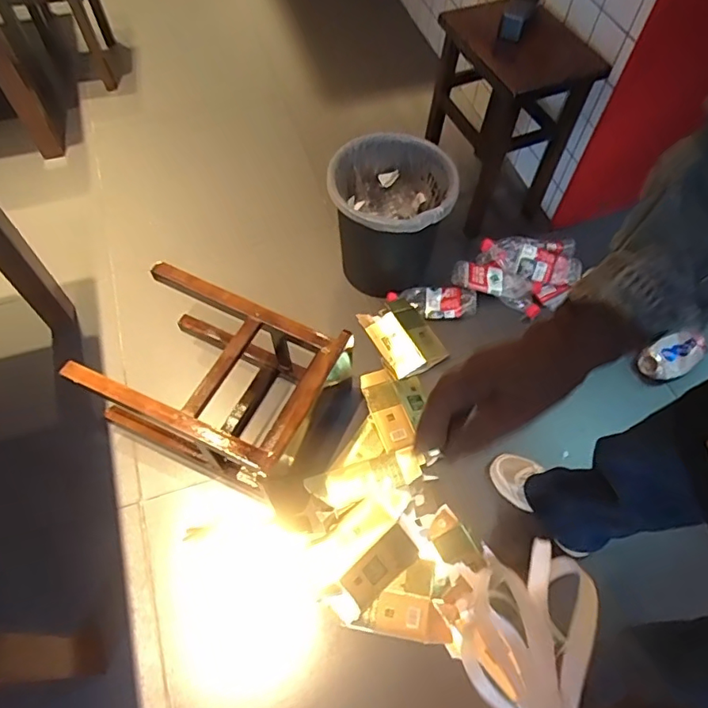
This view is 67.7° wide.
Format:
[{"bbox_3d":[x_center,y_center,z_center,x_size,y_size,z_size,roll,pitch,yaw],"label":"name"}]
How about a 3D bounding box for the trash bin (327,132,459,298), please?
[{"bbox_3d":[0.089,-0.307,1.317,0.265,0.368,0.286,1,60,-1],"label":"trash bin"}]

